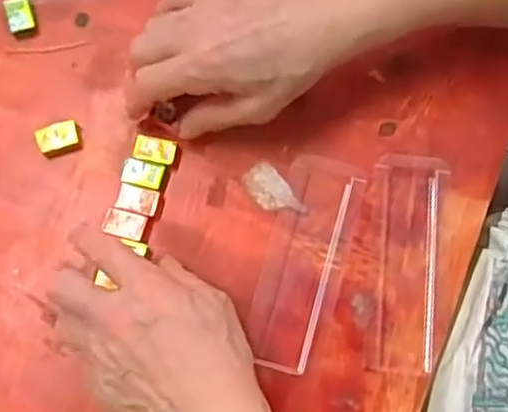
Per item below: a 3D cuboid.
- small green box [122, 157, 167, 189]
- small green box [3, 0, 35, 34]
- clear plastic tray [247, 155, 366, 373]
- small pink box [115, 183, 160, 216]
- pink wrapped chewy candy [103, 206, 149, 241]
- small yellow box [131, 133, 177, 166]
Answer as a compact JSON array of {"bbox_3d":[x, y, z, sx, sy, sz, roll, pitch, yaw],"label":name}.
[{"bbox_3d":[-0.070,-0.020,0.425,0.026,0.008,0.017,11,77,5],"label":"small green box"},{"bbox_3d":[-0.159,-0.130,0.455,0.017,0.005,0.025,-15,76,-2],"label":"small green box"},{"bbox_3d":[0.031,0.033,0.406,0.047,0.010,0.128,15,77,5],"label":"clear plastic tray"},{"bbox_3d":[-0.072,-0.004,0.421,0.024,0.008,0.017,13,77,5],"label":"small pink box"},{"bbox_3d":[-0.080,0.012,0.416,0.028,0.012,0.018,14,77,5],"label":"pink wrapped chewy candy"},{"bbox_3d":[-0.063,-0.036,0.429,0.026,0.007,0.018,10,76,4],"label":"small yellow box"}]

